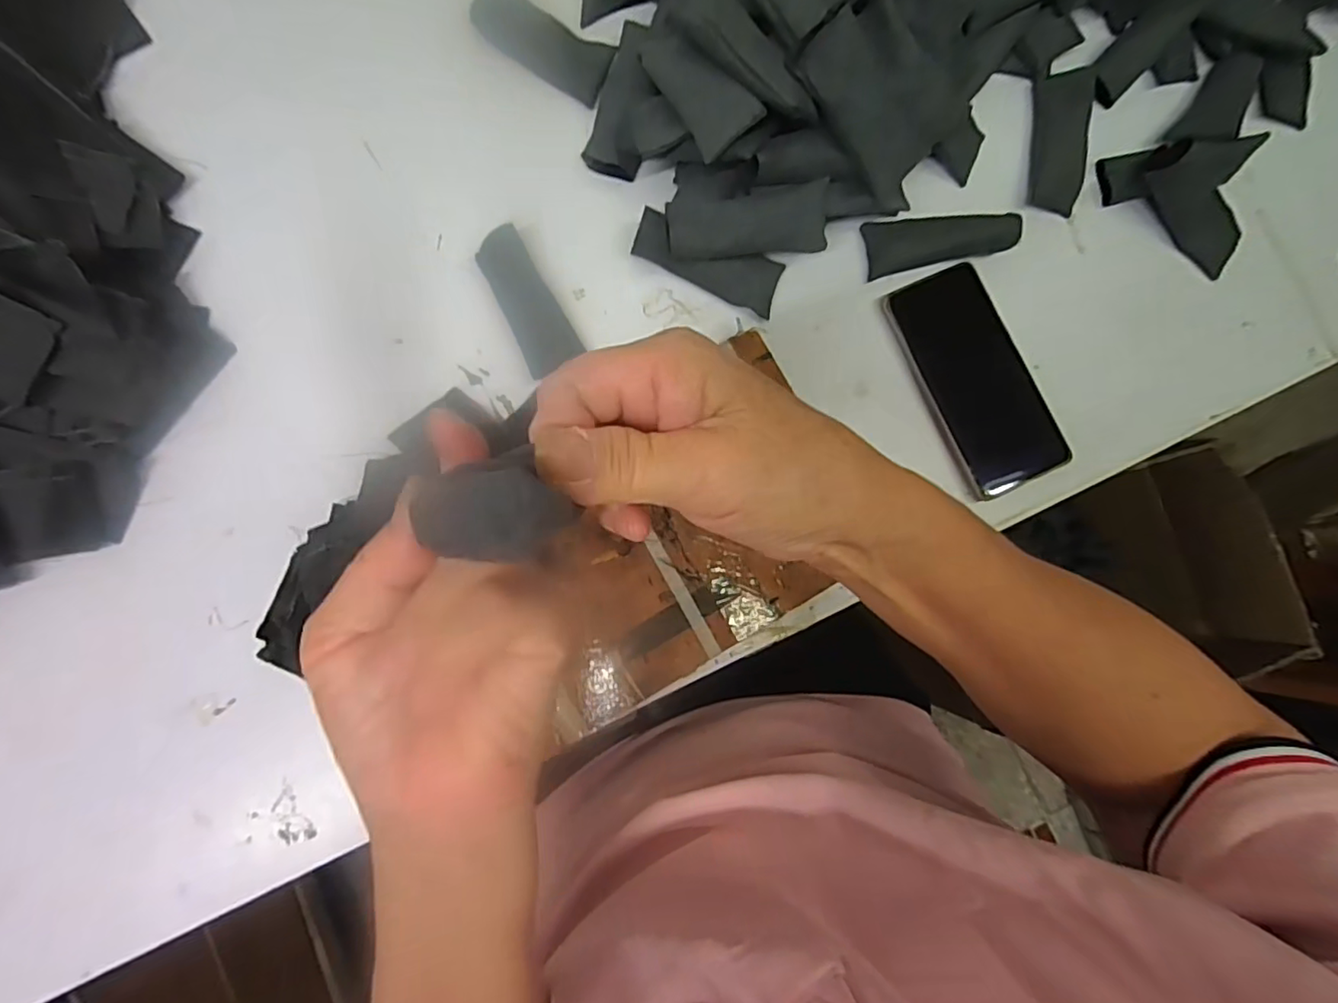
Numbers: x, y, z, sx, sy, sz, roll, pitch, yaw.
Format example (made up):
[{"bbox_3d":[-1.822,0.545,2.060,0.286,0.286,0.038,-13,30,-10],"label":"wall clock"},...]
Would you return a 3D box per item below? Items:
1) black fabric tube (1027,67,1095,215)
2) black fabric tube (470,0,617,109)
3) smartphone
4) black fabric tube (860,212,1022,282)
[{"bbox_3d":[0.293,-0.272,0.436,0.034,0.020,0.108,6,85,-4],"label":"black fabric tube"},{"bbox_3d":[-0.090,-0.323,0.411,0.102,0.017,0.038,29,83,-2],"label":"black fabric tube"},{"bbox_3d":[0.217,-0.086,0.416,0.075,0.011,0.159,-25,88,-7],"label":"smartphone"},{"bbox_3d":[0.192,-0.187,0.416,0.100,0.024,0.037,-8,86,-6],"label":"black fabric tube"}]

